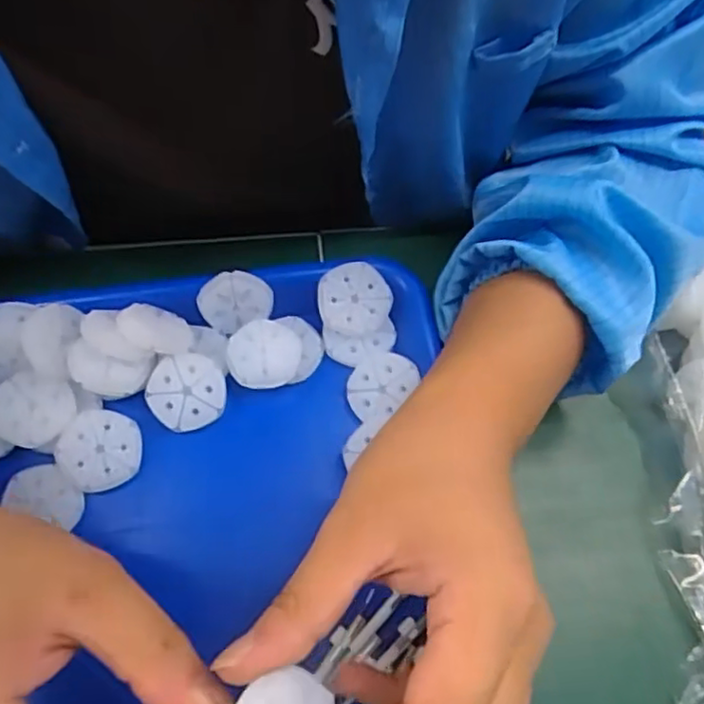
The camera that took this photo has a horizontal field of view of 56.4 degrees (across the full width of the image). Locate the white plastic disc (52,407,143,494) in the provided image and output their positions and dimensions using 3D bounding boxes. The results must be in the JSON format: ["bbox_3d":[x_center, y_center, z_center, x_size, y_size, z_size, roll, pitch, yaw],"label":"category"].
[{"bbox_3d":[-0.123,0.048,0.321,0.038,0.005,0.038,3,74,-10],"label":"white plastic disc"}]

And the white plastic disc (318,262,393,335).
[{"bbox_3d":[0.002,-0.028,0.347,0.038,0.004,0.037,0,93,-7],"label":"white plastic disc"}]

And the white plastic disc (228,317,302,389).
[{"bbox_3d":[-0.046,0.001,0.341,0.037,0.004,0.039,-4,64,-3],"label":"white plastic disc"}]

